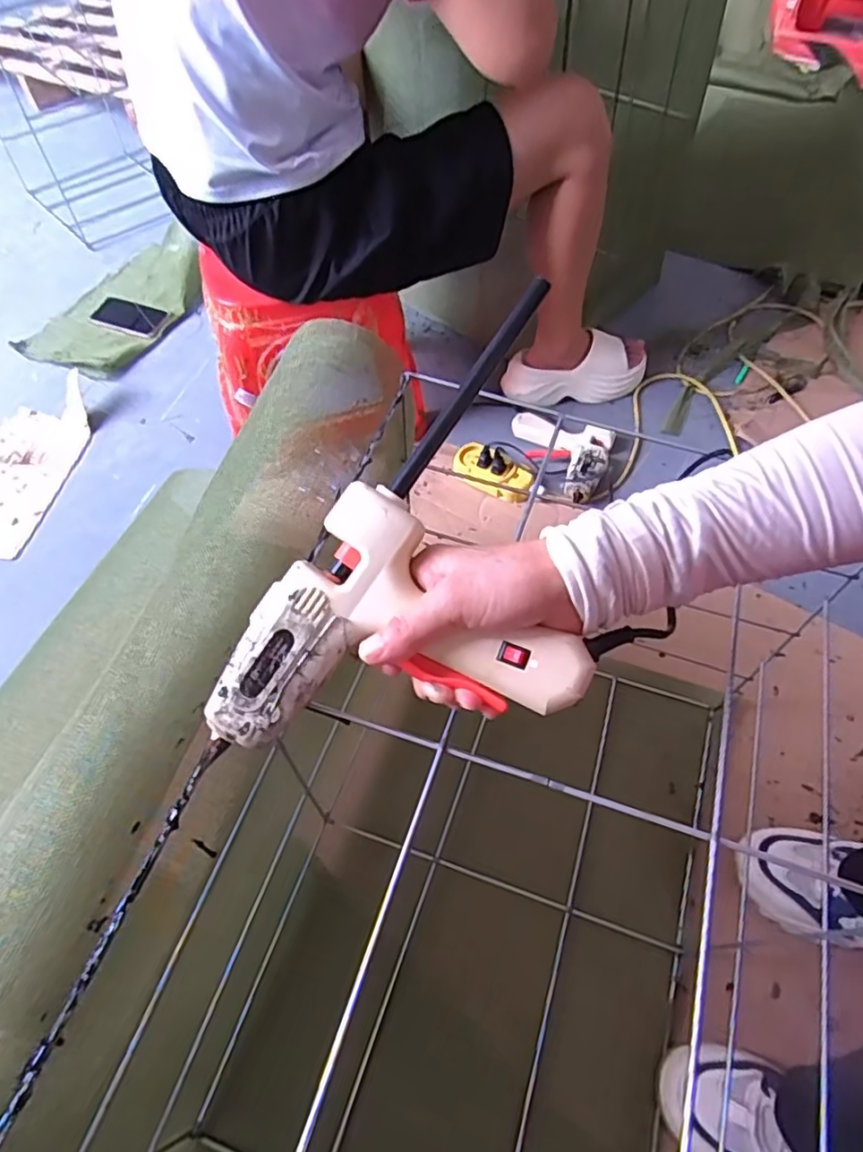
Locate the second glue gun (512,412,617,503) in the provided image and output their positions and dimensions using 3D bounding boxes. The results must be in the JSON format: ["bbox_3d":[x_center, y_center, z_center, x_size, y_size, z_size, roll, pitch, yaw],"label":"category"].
[{"bbox_3d":[0.193,-0.196,1.011,0.175,0.043,0.128,22,61,17],"label":"second glue gun"}]

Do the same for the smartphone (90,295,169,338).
[{"bbox_3d":[-0.627,-0.533,1.316,0.172,0.013,0.085,21,61,17],"label":"smartphone"}]

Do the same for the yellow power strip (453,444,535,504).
[{"bbox_3d":[0.095,-0.162,0.989,0.136,0.047,0.070,19,60,16],"label":"yellow power strip"}]

